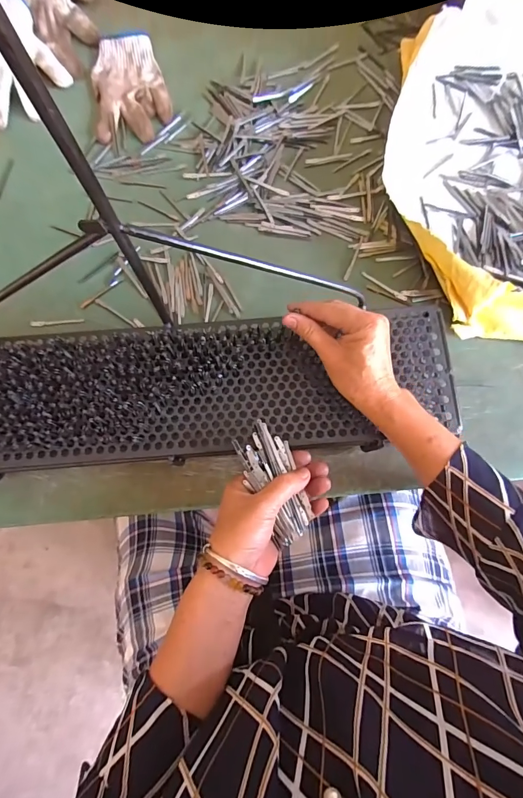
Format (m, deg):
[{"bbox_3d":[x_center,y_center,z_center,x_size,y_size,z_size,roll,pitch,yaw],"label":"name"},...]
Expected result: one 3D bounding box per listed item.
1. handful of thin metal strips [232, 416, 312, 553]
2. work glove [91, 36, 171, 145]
[{"bbox_3d":[0.013,0.077,0.350,0.046,0.020,0.111,-21,79,-4],"label":"handful of thin metal strips"},{"bbox_3d":[-0.193,-0.461,0.553,0.106,0.018,0.178,-9,78,-2],"label":"work glove"}]

